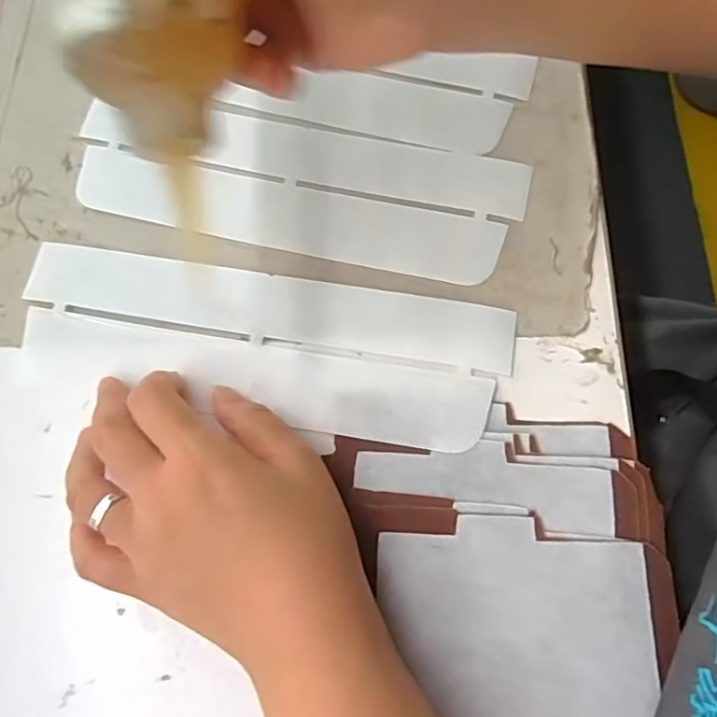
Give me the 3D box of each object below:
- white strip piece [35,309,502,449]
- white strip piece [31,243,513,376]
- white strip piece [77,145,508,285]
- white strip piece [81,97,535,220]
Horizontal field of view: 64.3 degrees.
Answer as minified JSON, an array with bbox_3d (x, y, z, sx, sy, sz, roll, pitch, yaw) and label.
[{"bbox_3d":[-0.049,0.008,0.257,0.210,0.005,0.035,10,77,6],"label":"white strip piece"},{"bbox_3d":[-0.043,-0.025,0.265,0.225,0.004,0.031,9,74,4],"label":"white strip piece"},{"bbox_3d":[-0.037,-0.071,0.281,0.208,0.005,0.037,13,75,5],"label":"white strip piece"},{"bbox_3d":[-0.029,-0.105,0.290,0.227,0.007,0.031,13,75,5],"label":"white strip piece"}]

